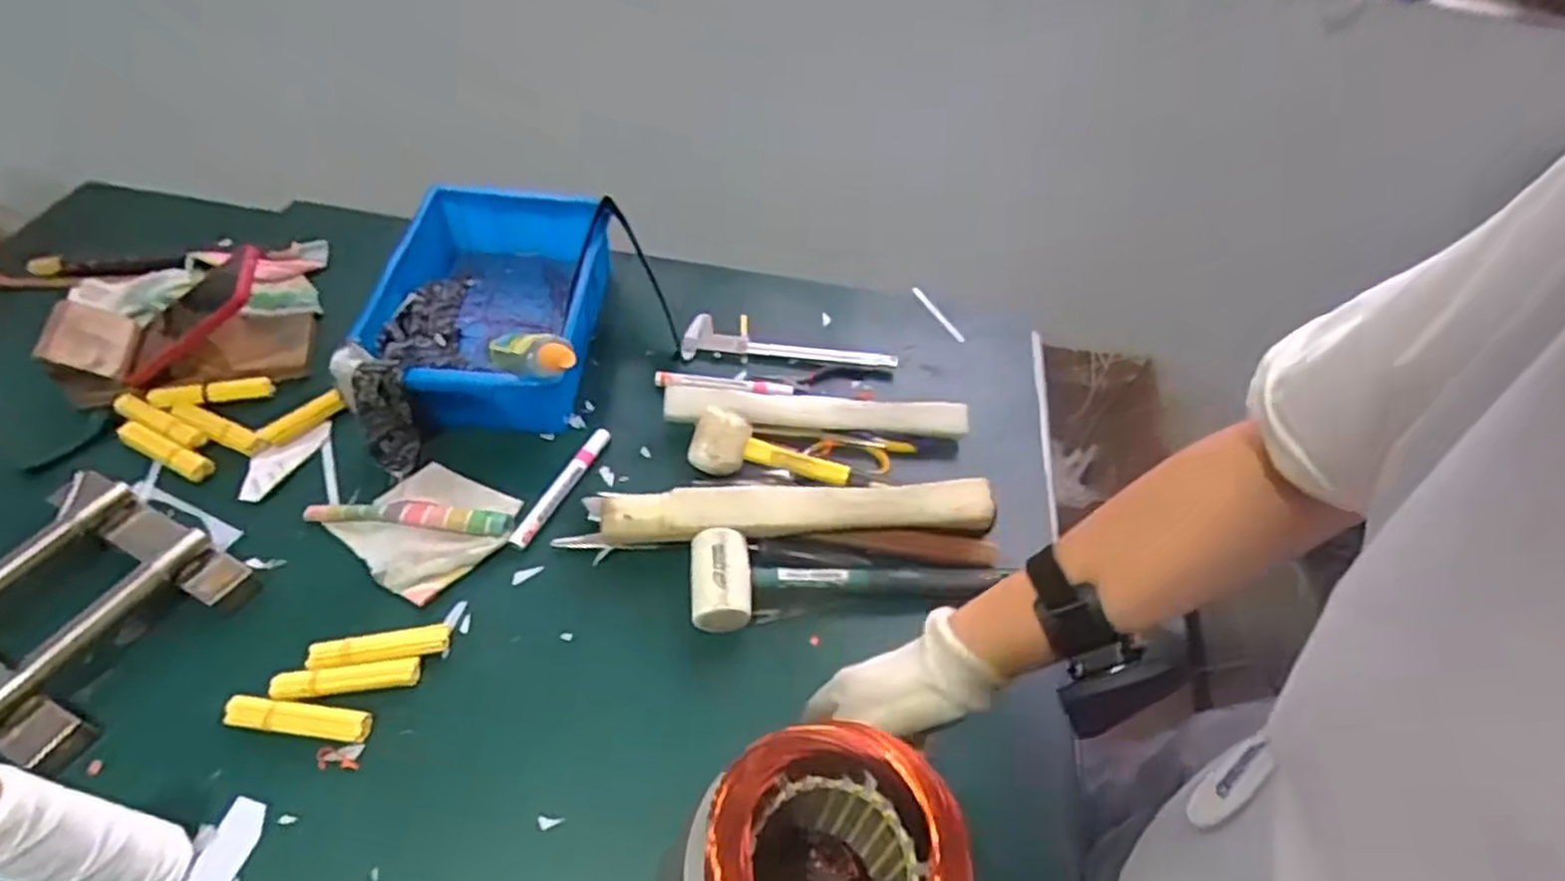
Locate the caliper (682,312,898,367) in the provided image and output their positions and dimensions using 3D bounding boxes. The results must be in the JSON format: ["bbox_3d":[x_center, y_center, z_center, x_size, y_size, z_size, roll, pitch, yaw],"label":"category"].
[{"bbox_3d":[0.007,-0.109,0.842,0.228,0.016,0.058,3,50,-3],"label":"caliper"}]

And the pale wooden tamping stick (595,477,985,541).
[{"bbox_3d":[0.015,0.064,0.668,0.333,0.047,0.038,0,50,-5],"label":"pale wooden tamping stick"}]

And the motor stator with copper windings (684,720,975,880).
[{"bbox_3d":[0.023,0.239,0.431,0.144,0.124,0.116,6,50,0],"label":"motor stator with copper windings"}]

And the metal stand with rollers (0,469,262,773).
[{"bbox_3d":[-0.548,0.124,0.588,0.192,0.042,0.181,24,52,14],"label":"metal stand with rollers"}]

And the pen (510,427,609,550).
[{"bbox_3d":[-0.201,0.040,0.700,0.019,0.013,0.138,22,52,13],"label":"pen"}]

